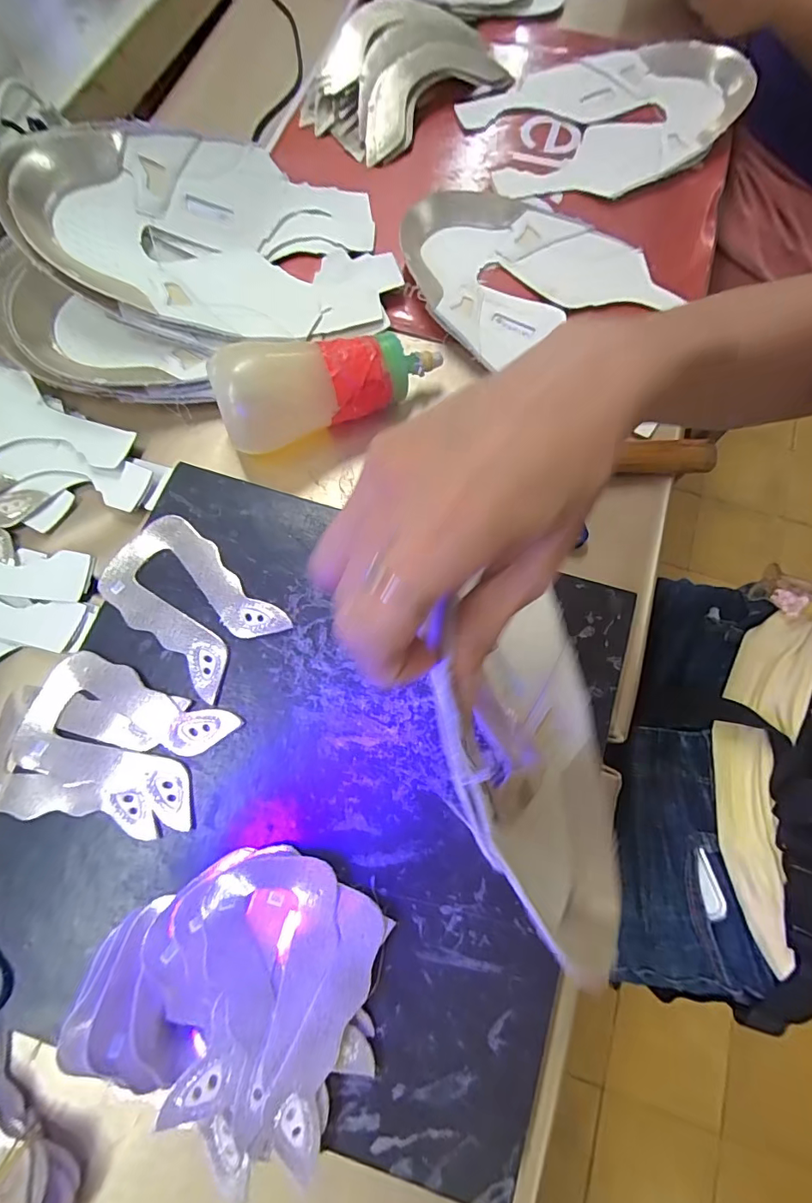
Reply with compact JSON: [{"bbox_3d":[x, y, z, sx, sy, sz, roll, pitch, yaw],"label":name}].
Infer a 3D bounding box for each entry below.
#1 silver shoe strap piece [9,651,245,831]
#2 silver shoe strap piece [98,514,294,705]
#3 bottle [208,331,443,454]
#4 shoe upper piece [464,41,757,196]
[{"bbox_3d":[-0.157,0.074,0.267,0.109,0.005,0.066,19,74,5],"label":"silver shoe strap piece"},{"bbox_3d":[-0.131,-0.002,0.290,0.108,0.004,0.064,41,77,11],"label":"silver shoe strap piece"},{"bbox_3d":[-0.049,-0.145,0.328,0.148,0.051,0.053,-17,74,-5],"label":"bottle"},{"bbox_3d":[0.188,-0.459,0.444,0.259,0.020,0.178,-29,74,-9],"label":"shoe upper piece"}]

